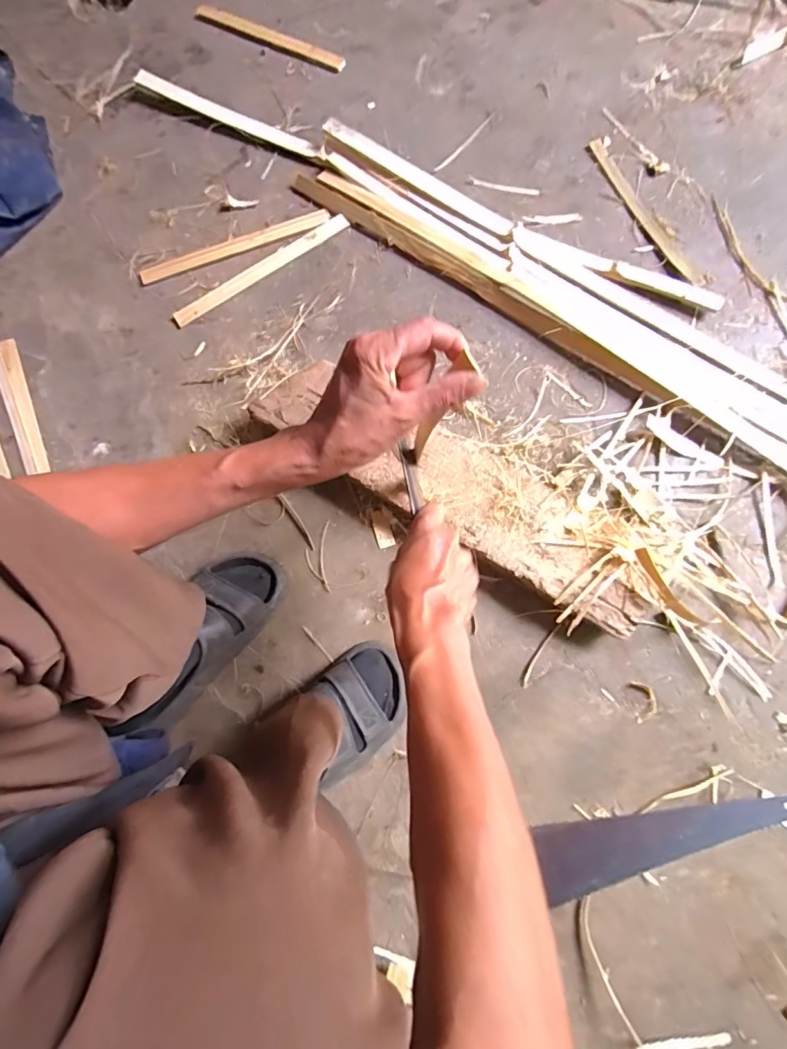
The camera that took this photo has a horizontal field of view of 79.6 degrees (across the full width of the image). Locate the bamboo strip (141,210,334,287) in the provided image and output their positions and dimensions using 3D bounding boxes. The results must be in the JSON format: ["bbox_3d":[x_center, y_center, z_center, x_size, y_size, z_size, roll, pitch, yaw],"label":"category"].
[{"bbox_3d":[-0.248,-0.433,0.735,0.304,0.012,0.023,-20,78,-3],"label":"bamboo strip"}]

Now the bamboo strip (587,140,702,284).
[{"bbox_3d":[0.384,-0.486,0.733,0.027,0.009,0.295,-25,78,-4],"label":"bamboo strip"}]

